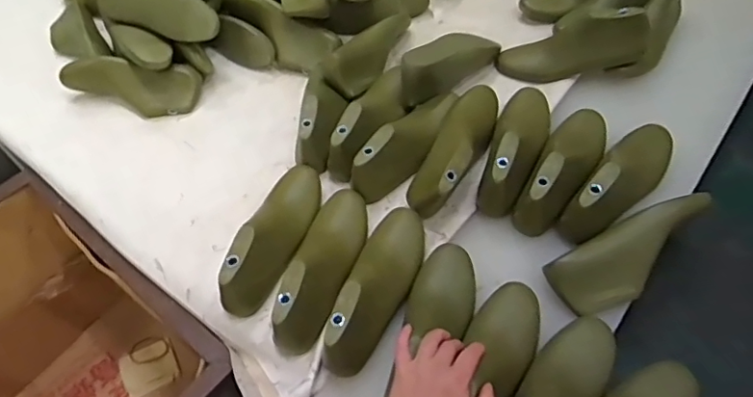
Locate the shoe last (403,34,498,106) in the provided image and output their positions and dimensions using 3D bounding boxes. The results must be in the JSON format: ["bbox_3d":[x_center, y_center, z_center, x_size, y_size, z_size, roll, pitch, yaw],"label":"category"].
[{"bbox_3d":[0.124,-0.227,0.869,0.198,0.085,0.050,-35,59,-20],"label":"shoe last"}]

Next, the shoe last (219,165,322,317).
[{"bbox_3d":[-0.135,0.045,0.733,0.070,0.088,0.235,12,56,13],"label":"shoe last"}]

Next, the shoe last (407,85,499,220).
[{"bbox_3d":[0.119,-0.086,0.784,0.076,0.071,0.239,22,59,19],"label":"shoe last"}]

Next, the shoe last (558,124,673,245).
[{"bbox_3d":[0.338,-0.024,0.759,0.223,0.103,0.078,-28,56,-35],"label":"shoe last"}]

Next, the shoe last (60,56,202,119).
[{"bbox_3d":[-0.439,-0.195,0.951,0.236,0.080,0.082,-1,54,4],"label":"shoe last"}]

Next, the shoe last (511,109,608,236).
[{"bbox_3d":[0.265,-0.055,0.757,0.082,0.075,0.237,26,60,21],"label":"shoe last"}]

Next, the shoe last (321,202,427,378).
[{"bbox_3d":[0.003,0.105,0.684,0.080,0.091,0.241,15,44,14],"label":"shoe last"}]

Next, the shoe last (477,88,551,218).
[{"bbox_3d":[0.207,-0.091,0.787,0.081,0.074,0.239,16,57,15],"label":"shoe last"}]

